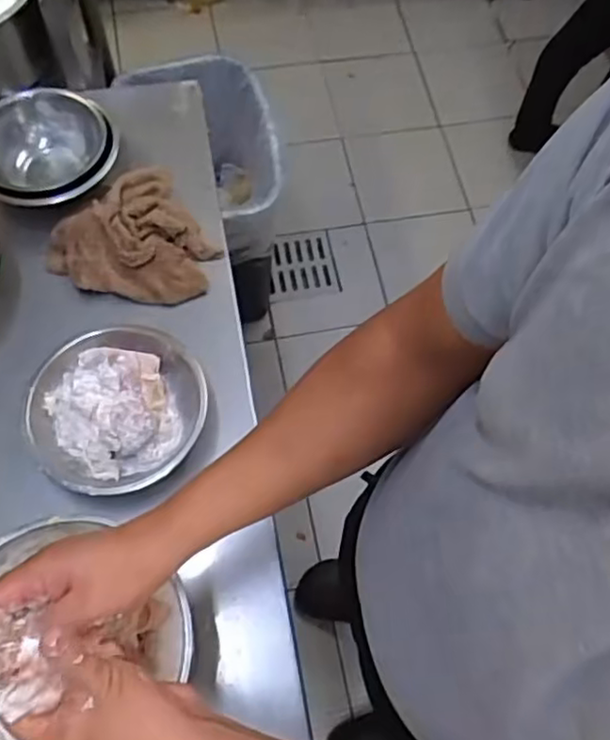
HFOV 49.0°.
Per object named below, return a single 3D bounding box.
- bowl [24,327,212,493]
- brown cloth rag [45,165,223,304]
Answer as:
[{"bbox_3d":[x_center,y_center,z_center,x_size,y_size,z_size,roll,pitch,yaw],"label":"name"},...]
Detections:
[{"bbox_3d":[-0.186,0.045,0.680,0.165,0.066,0.171,1,66,-2],"label":"bowl"},{"bbox_3d":[-0.186,-0.142,0.775,0.163,0.044,0.169,40,70,14],"label":"brown cloth rag"}]

